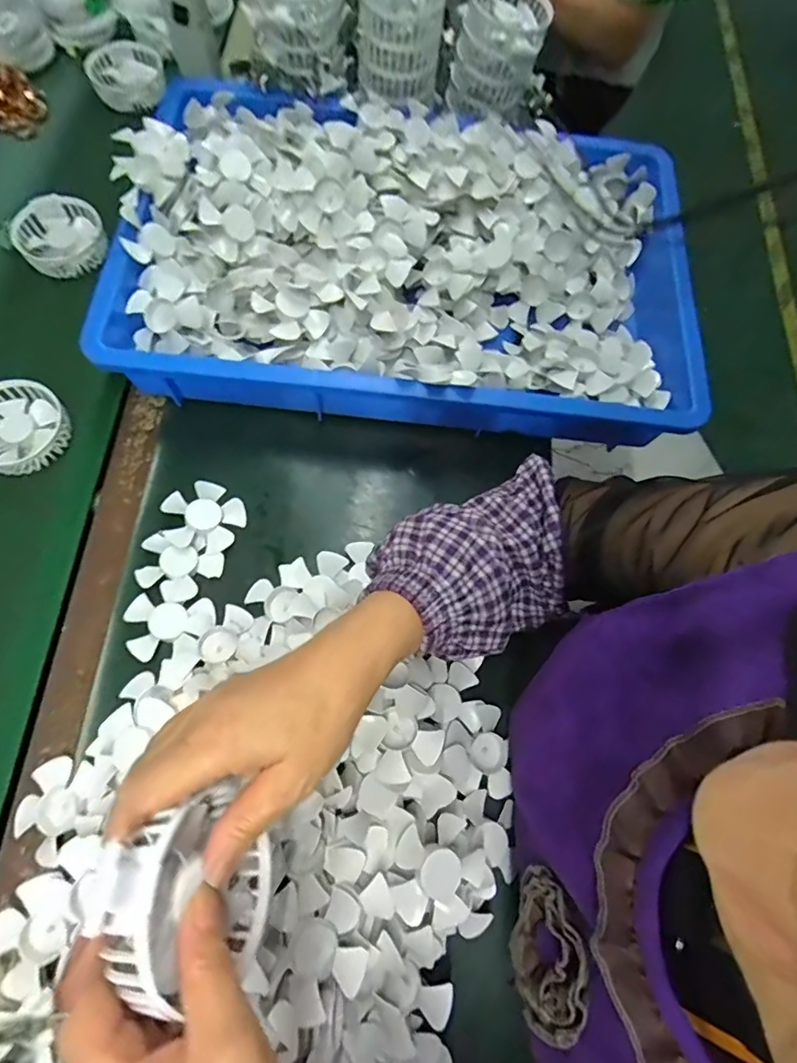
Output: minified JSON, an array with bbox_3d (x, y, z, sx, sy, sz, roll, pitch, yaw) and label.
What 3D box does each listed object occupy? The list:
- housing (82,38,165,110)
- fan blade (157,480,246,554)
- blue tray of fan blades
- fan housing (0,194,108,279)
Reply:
[{"bbox_3d":[-0.354,-0.596,0.670,0.095,0.025,0.097,1,70,-2],"label":"housing"},{"bbox_3d":[-0.180,-0.014,0.470,0.068,0.013,0.066,1,70,-2],"label":"fan blade"},{"bbox_3d":[0.015,-0.284,0.536,0.558,0.092,0.368,5,70,-1],"label":"blue tray of fan blades"},{"bbox_3d":[-0.374,-0.325,0.568,0.118,0.030,0.088,38,73,11],"label":"fan housing"}]

